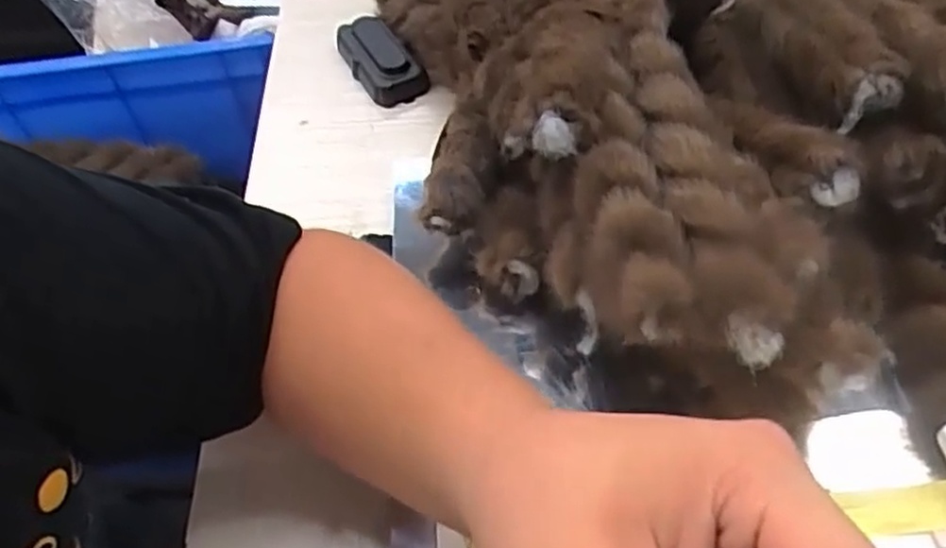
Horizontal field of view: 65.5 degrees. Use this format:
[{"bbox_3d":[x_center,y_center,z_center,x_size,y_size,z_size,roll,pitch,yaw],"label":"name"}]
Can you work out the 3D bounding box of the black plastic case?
[{"bbox_3d":[-0.083,-0.192,0.656,0.047,0.024,0.113,-26,57,-17],"label":"black plastic case"}]

